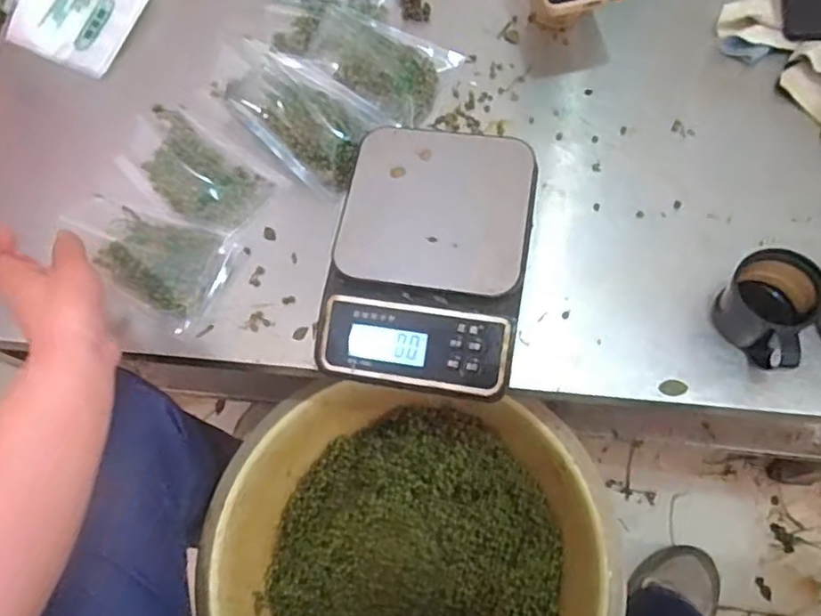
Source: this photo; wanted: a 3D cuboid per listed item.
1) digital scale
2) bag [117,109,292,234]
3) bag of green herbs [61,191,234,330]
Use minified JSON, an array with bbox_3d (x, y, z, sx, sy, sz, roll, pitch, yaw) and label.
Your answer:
[{"bbox_3d":[0.015,-0.044,0.498,0.150,0.052,0.208,9,70,7],"label":"digital scale"},{"bbox_3d":[-0.195,-0.126,0.566,0.133,0.028,0.082,28,73,14],"label":"bag"},{"bbox_3d":[-0.214,-0.052,0.532,0.128,0.045,0.089,34,74,17],"label":"bag of green herbs"}]

